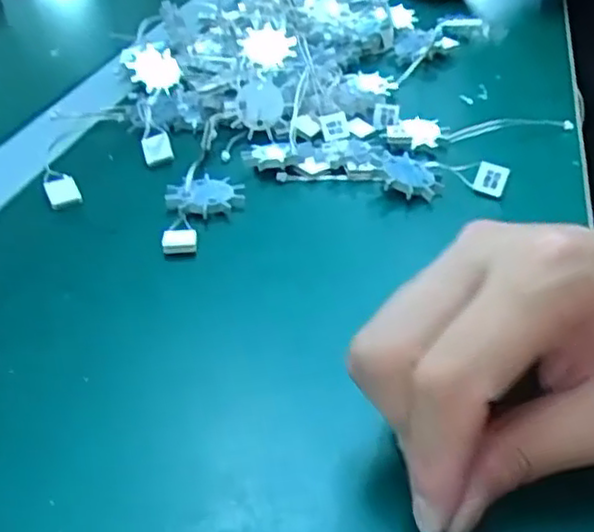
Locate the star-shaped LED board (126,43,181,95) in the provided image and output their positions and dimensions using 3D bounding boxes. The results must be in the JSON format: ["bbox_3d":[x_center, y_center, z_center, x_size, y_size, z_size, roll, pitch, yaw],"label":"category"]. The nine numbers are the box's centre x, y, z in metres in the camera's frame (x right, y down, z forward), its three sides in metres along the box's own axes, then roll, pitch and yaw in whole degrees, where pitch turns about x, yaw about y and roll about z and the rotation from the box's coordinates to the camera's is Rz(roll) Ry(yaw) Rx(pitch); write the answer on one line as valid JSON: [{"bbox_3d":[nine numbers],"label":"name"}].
[{"bbox_3d":[-0.096,-0.132,0.468,0.031,0.031,0.009,-55,19,-8],"label":"star-shaped LED board"}]

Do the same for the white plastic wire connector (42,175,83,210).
[{"bbox_3d":[-0.123,-0.039,0.364,0.015,0.007,0.024,-20,41,-22],"label":"white plastic wire connector"}]

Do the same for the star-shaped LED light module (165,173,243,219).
[{"bbox_3d":[-0.047,-0.037,0.363,0.032,0.009,0.037,27,46,33],"label":"star-shaped LED light module"}]

